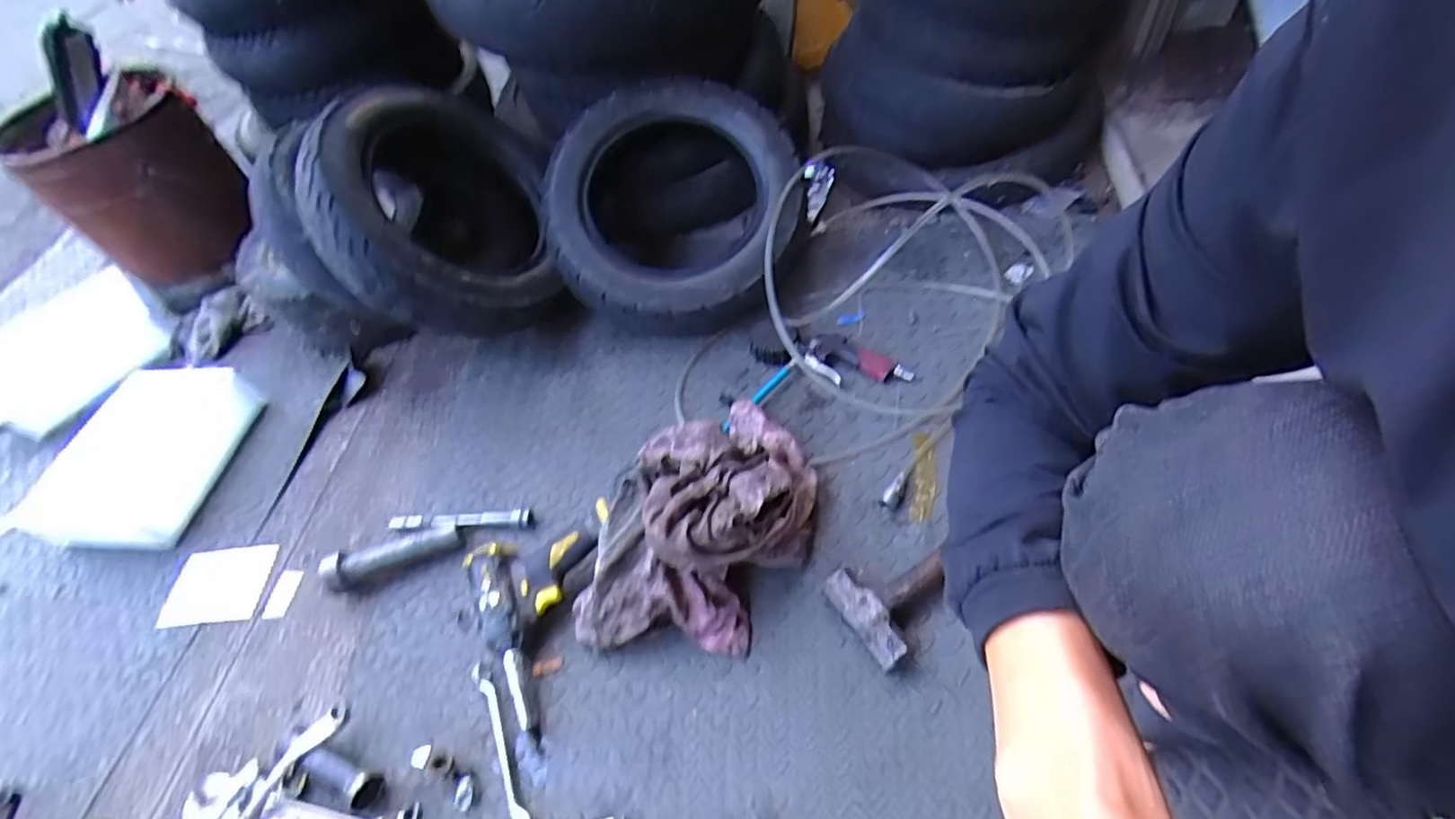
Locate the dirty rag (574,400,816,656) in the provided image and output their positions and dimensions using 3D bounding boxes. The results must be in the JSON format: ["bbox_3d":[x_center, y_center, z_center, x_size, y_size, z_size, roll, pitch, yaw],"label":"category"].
[{"bbox_3d":[-0.022,0.123,0.723,0.193,0.148,0.337,27,61,25],"label":"dirty rag"}]

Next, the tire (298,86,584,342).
[{"bbox_3d":[-0.420,-0.315,0.976,0.133,0.360,0.391,-26,55,33],"label":"tire"}]

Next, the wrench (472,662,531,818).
[{"bbox_3d":[-0.242,0.356,0.695,0.020,0.016,0.188,-24,52,-14],"label":"wrench"}]

